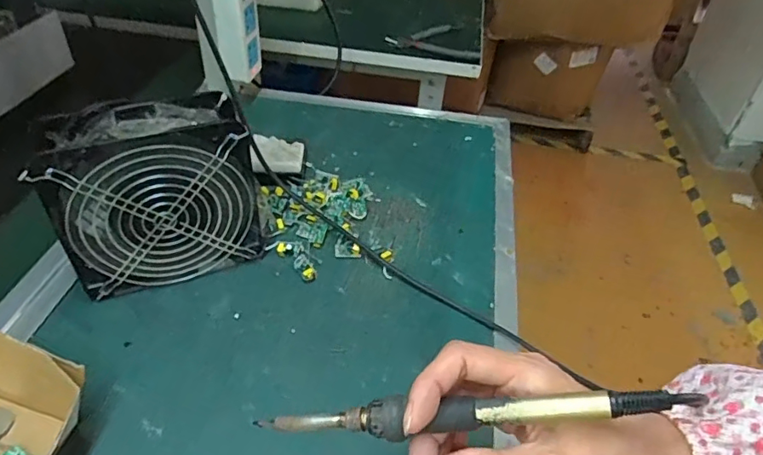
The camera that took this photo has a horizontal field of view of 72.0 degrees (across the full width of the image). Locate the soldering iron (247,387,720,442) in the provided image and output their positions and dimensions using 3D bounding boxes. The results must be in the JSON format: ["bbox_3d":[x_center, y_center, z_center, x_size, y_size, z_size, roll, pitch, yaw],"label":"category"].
[{"bbox_3d":[0.038,0.095,0.265,0.210,0.018,0.018,-9,41,14],"label":"soldering iron"}]

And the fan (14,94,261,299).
[{"bbox_3d":[-0.183,-0.024,0.438,0.149,0.153,0.058,-15,46,-20],"label":"fan"}]

